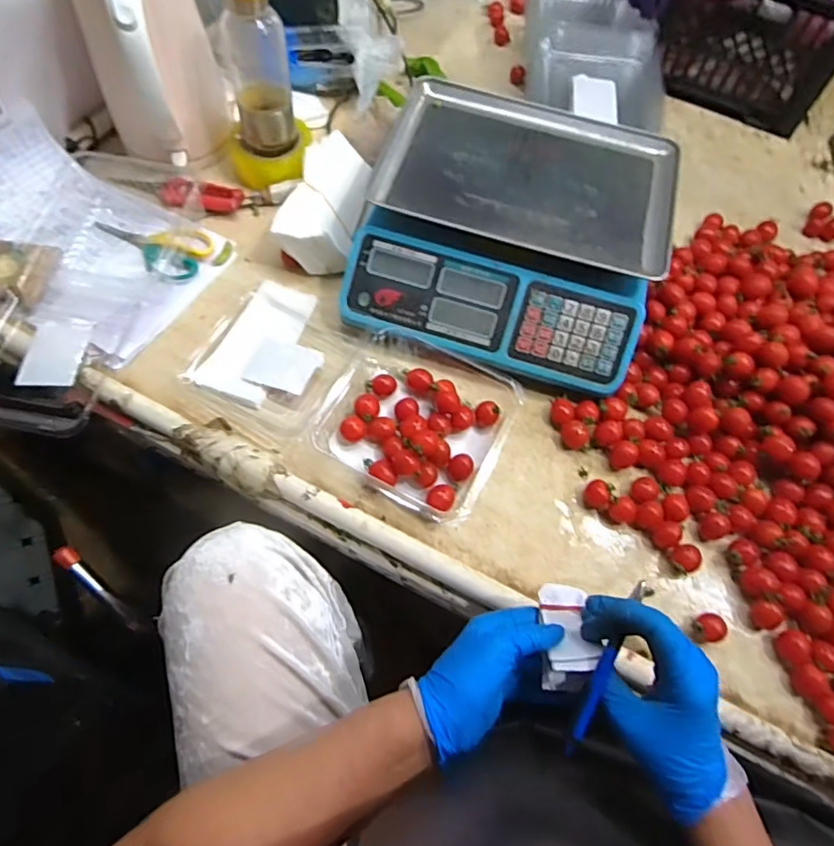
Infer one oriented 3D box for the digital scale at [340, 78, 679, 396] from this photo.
[{"bbox_3d":[0.113,-0.228,0.654,0.329,0.112,0.338,14,63,4],"label":"digital scale"}]

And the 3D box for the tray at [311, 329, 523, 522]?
[{"bbox_3d":[-0.002,-0.004,0.574,0.186,0.058,0.182,22,63,8],"label":"tray"}]

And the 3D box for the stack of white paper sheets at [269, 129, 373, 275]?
[{"bbox_3d":[-0.116,-0.272,0.687,0.081,0.077,0.166,9,62,1],"label":"stack of white paper sheets"}]

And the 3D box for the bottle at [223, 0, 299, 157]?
[{"bbox_3d":[-0.192,-0.430,0.654,0.068,0.194,0.059,-18,65,-12],"label":"bottle"}]

